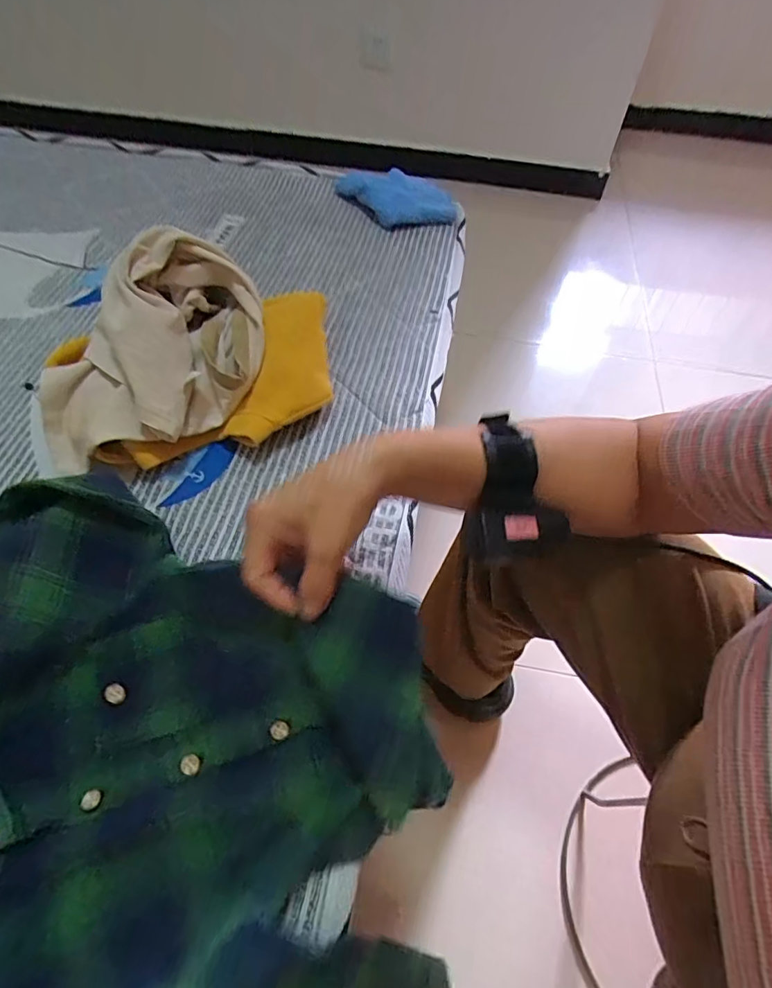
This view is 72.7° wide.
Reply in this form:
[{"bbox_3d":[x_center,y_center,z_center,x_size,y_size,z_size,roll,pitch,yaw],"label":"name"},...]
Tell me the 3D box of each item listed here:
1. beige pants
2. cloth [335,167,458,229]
[{"bbox_3d":[-0.203,-0.114,0.453,0.213,0.135,0.130,-35,63,-24],"label":"beige pants"},{"bbox_3d":[0.012,-0.436,0.766,0.154,0.028,0.133,-8,55,-8],"label":"cloth"}]

